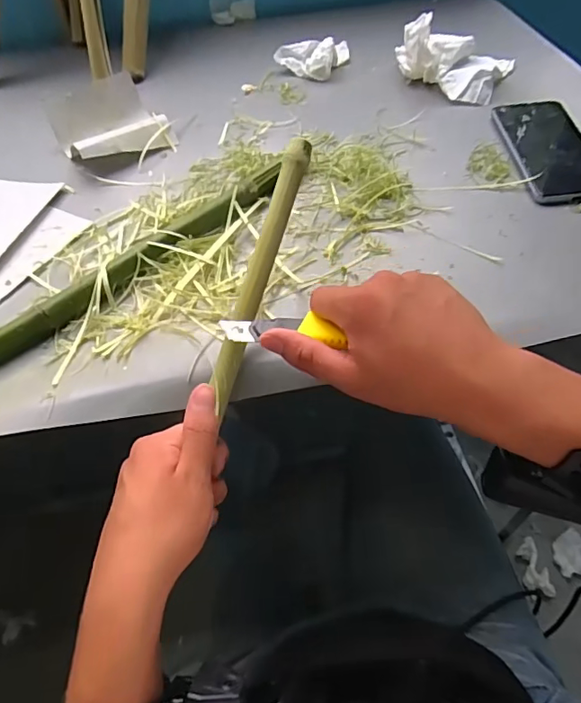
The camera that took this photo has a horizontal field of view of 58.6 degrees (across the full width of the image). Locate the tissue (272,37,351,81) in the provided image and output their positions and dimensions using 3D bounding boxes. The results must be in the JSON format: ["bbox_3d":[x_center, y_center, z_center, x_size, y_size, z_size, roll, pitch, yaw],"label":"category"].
[{"bbox_3d":[0.030,-0.386,0.667,0.083,0.032,0.084,26,61,18],"label":"tissue"}]

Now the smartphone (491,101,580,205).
[{"bbox_3d":[0.262,-0.209,0.523,0.077,0.013,0.165,-3,56,0],"label":"smartphone"}]

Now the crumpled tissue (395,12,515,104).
[{"bbox_3d":[0.192,-0.355,0.609,0.129,0.060,0.112,24,60,18],"label":"crumpled tissue"}]

